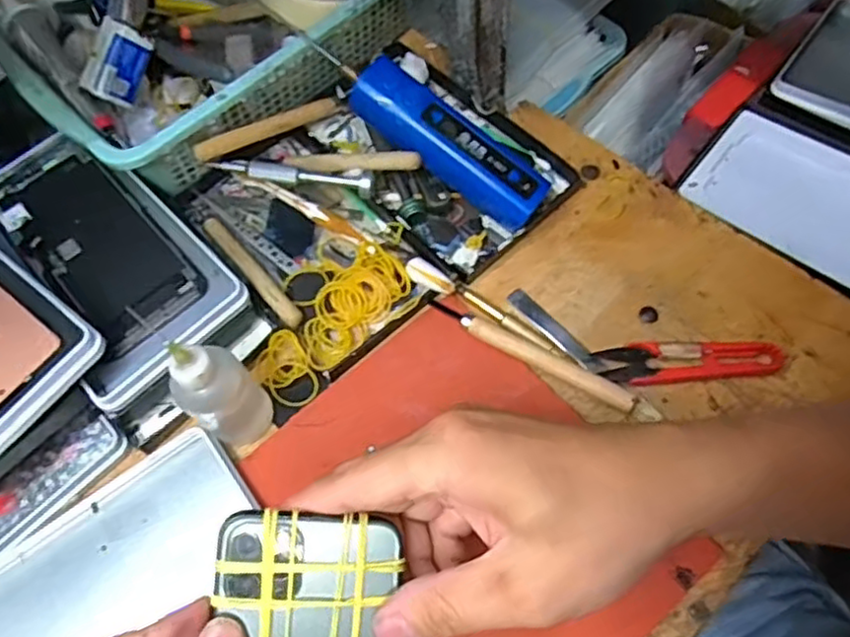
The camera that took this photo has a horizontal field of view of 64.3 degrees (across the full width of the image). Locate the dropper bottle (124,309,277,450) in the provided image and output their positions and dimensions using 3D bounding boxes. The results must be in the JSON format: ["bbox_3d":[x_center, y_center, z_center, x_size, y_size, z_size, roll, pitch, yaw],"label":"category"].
[{"bbox_3d":[-0.105,0.033,0.335,0.035,0.110,0.036,-30,66,-10],"label":"dropper bottle"}]

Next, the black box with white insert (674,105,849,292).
[{"bbox_3d":[0.265,-0.073,0.436,0.174,0.023,0.107,38,72,13],"label":"black box with white insert"}]

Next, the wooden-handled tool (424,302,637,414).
[{"bbox_3d":[0.060,0.019,0.383,0.123,0.017,0.015,29,70,17],"label":"wooden-handled tool"}]

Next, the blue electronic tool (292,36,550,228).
[{"bbox_3d":[0.002,-0.116,0.411,0.161,0.025,0.033,37,72,-1],"label":"blue electronic tool"}]

